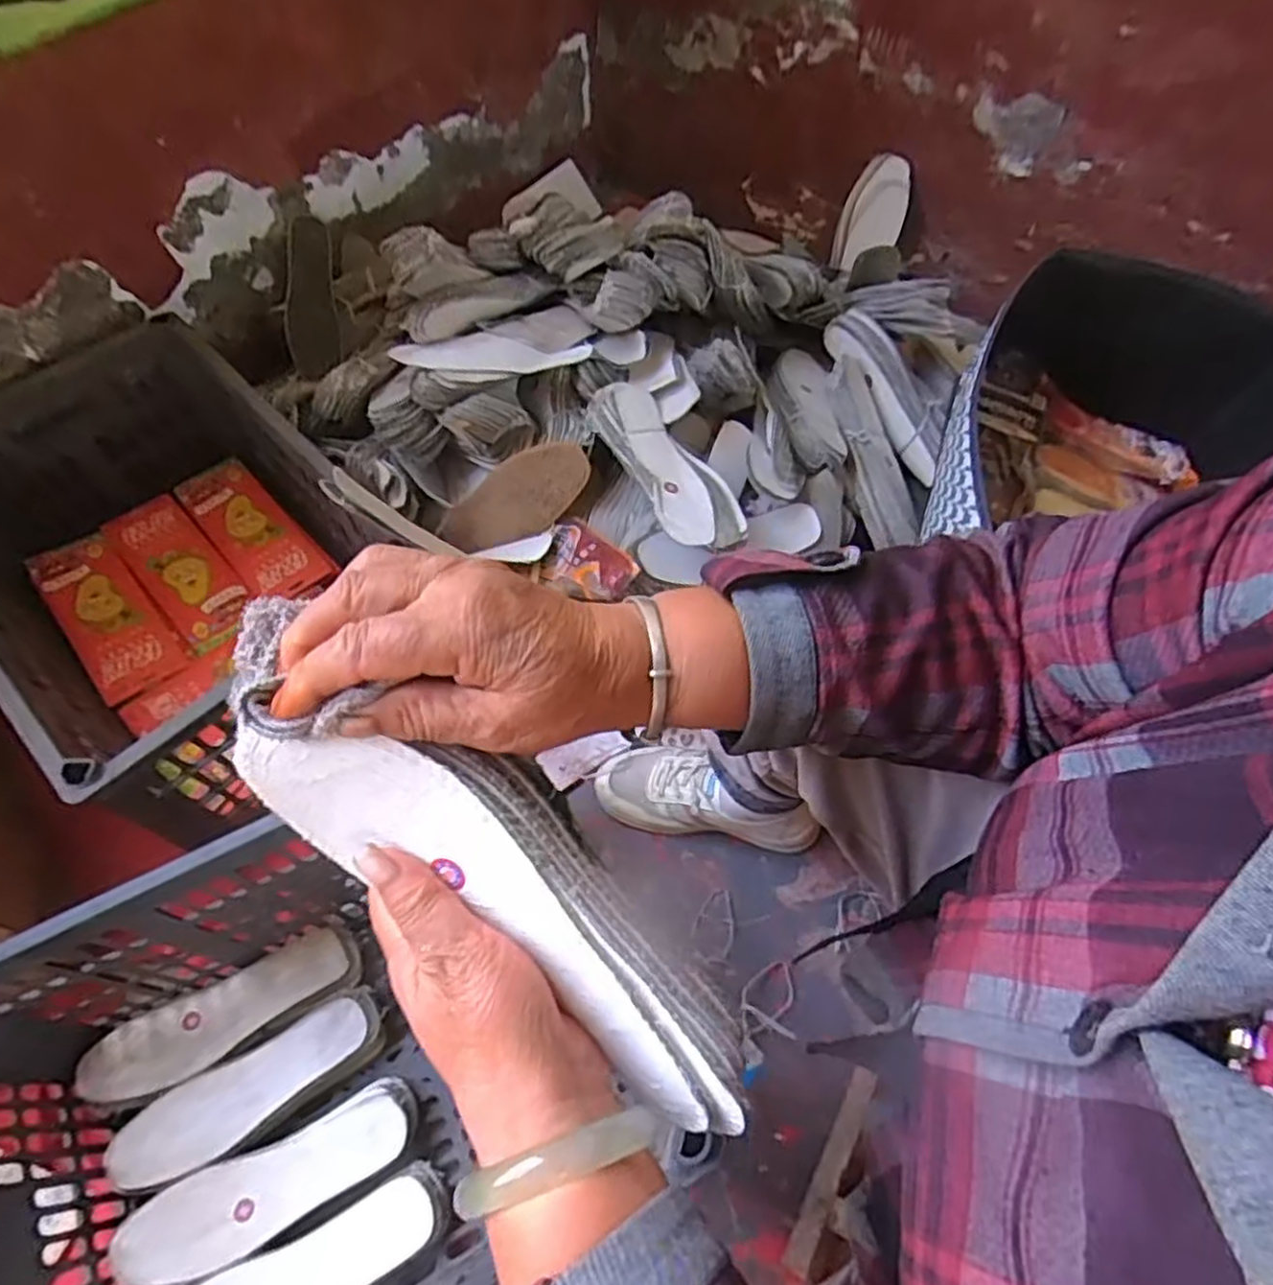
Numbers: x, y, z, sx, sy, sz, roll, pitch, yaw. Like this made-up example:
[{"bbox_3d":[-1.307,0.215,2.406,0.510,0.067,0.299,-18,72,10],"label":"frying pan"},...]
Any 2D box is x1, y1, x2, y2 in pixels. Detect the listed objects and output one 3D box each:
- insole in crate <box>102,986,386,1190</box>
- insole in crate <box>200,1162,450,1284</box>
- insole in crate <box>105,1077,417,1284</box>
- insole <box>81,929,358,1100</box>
[{"bbox_3d":[-0.342,0.402,0.672,0.237,0.022,0.069,-27,64,-15],"label":"insole in crate"},{"bbox_3d":[-0.276,0.518,0.609,0.252,0.020,0.070,-27,64,-15],"label":"insole in crate"},{"bbox_3d":[-0.308,0.460,0.633,0.244,0.011,0.067,-23,63,-13],"label":"insole in crate"},{"bbox_3d":[-0.377,0.343,0.690,0.238,0.019,0.066,-27,64,-15],"label":"insole"}]

